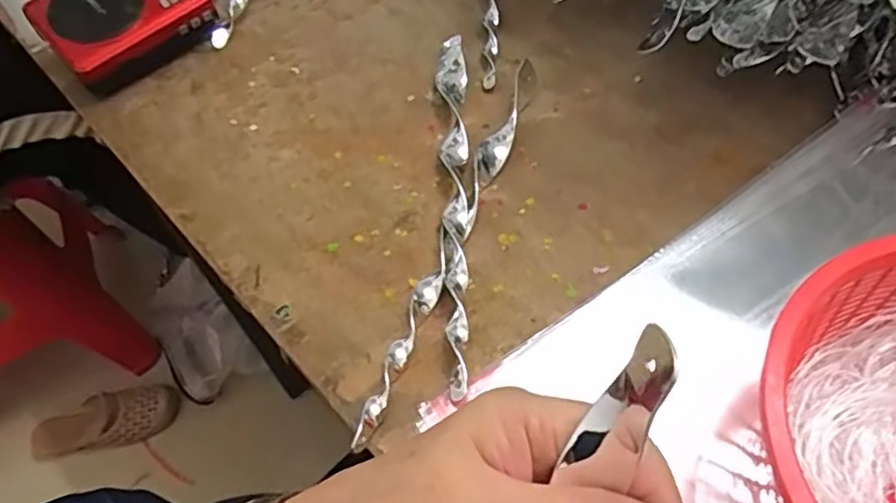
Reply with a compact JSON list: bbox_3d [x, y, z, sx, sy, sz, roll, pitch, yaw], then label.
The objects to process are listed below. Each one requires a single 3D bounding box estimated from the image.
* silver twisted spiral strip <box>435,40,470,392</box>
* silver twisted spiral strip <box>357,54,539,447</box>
[{"bbox_3d":[0.005,-0.043,0.423,0.020,0.016,0.289,-3,53,3],"label":"silver twisted spiral strip"},{"bbox_3d":[0.006,-0.018,0.406,0.019,0.015,0.289,16,57,16],"label":"silver twisted spiral strip"}]

